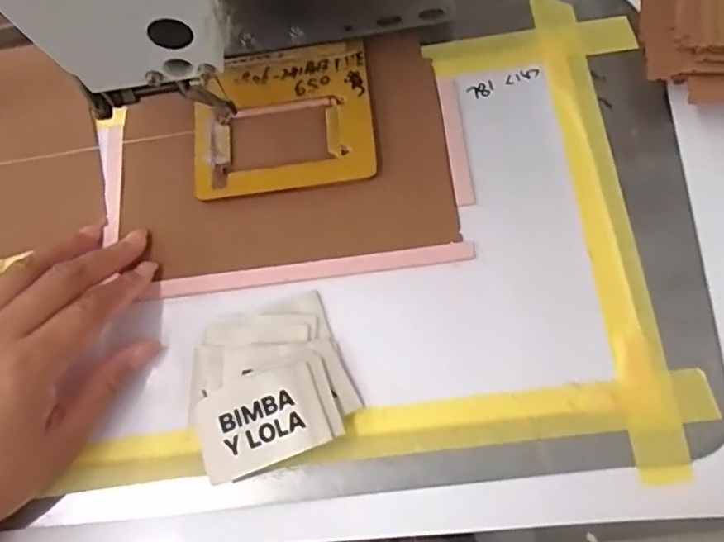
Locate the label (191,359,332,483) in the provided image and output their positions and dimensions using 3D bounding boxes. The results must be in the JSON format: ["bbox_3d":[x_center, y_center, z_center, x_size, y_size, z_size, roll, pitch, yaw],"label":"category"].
[{"bbox_3d":[-0.050,0.071,0.278,0.062,0.008,0.043,-23,70,4],"label":"label"}]

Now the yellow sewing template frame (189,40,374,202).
[{"bbox_3d":[-0.047,-0.088,0.344,0.103,0.010,0.089,-7,69,4],"label":"yellow sewing template frame"}]

